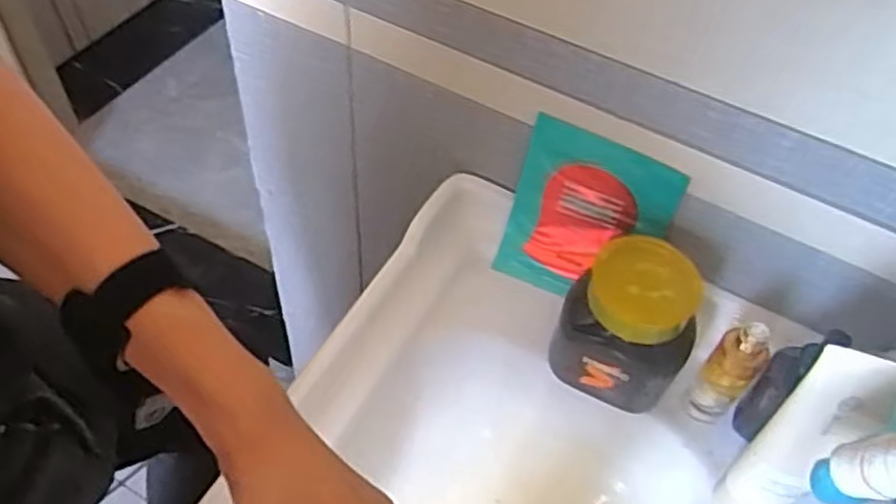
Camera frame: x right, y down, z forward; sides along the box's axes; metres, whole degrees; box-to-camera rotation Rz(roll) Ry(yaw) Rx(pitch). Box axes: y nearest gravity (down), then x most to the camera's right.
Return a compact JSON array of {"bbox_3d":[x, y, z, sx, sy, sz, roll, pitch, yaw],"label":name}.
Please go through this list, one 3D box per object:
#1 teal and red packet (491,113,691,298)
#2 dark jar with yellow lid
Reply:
[{"bbox_3d":[0.130,-0.032,0.724,0.148,0.166,0.025,26,33,14],"label":"teal and red packet"},{"bbox_3d":[0.158,0.063,0.655,0.107,0.125,0.090,27,55,16],"label":"dark jar with yellow lid"}]

